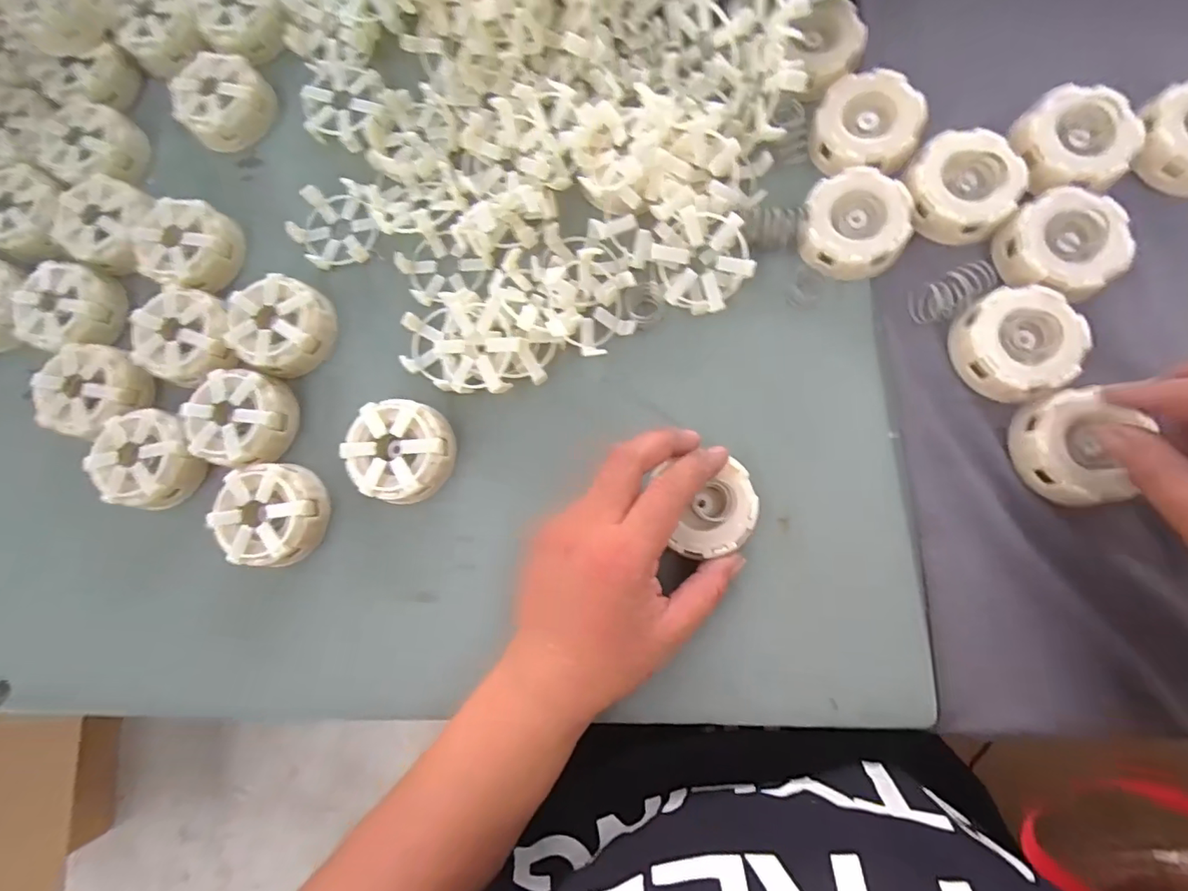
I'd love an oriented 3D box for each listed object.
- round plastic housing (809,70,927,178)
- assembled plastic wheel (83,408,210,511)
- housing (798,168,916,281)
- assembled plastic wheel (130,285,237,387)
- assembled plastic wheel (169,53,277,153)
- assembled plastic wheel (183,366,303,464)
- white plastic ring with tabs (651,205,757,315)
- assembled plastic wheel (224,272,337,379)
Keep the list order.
[{"bbox_3d":[0.167,-0.197,0.329,0.060,0.021,0.059,0,82,5],"label":"round plastic housing"},{"bbox_3d":[-0.286,0.009,0.344,0.060,0.026,0.061,25,85,8],"label":"assembled plastic wheel"},{"bbox_3d":[0.155,-0.131,0.318,0.060,0.015,0.062,-1,82,5],"label":"housing"},{"bbox_3d":[-0.271,-0.071,0.352,0.062,0.026,0.055,-37,81,-1],"label":"assembled plastic wheel"},{"bbox_3d":[-0.258,-0.240,0.373,0.061,0.029,0.048,-43,81,-2],"label":"assembled plastic wheel"},{"bbox_3d":[-0.227,-0.017,0.345,0.056,0.030,0.059,-1,82,5],"label":"assembled plastic wheel"},{"bbox_3d":[0.065,-0.111,0.321,0.053,0.017,0.058,0,107,0],"label":"white plastic ring with tabs"},{"bbox_3d":[-0.205,-0.078,0.350,0.060,0.026,0.060,-1,82,5],"label":"assembled plastic wheel"}]

